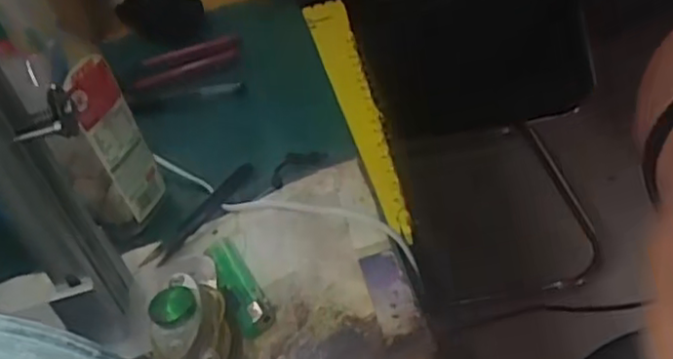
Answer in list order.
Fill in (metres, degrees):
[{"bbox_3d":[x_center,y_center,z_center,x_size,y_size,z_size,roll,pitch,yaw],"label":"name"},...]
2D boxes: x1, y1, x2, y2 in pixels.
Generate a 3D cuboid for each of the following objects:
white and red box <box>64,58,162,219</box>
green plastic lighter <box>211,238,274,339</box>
[{"bbox_3d":[-0.141,-0.022,0.453,0.018,0.122,0.037,8,41,19],"label":"white and red box"},{"bbox_3d":[-0.058,0.061,0.406,0.017,0.010,0.079,-27,39,-13],"label":"green plastic lighter"}]

